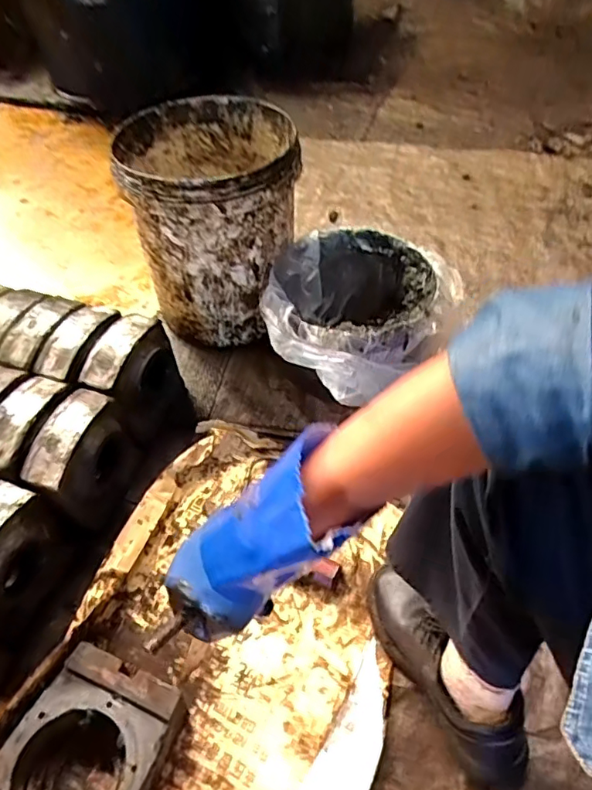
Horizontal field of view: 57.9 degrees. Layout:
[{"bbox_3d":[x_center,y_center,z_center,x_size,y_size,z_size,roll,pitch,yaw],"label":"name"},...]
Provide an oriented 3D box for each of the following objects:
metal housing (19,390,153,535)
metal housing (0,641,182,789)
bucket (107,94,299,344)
[{"bbox_3d":[-0.304,0.102,0.802,0.083,0.180,0.167,12,53,11],"label":"metal housing"},{"bbox_3d":[-0.231,0.407,0.614,0.160,0.085,0.176,16,54,14],"label":"metal housing"},{"bbox_3d":[-0.150,-0.318,1.018,0.301,0.339,0.294,-12,52,-8],"label":"bucket"}]

